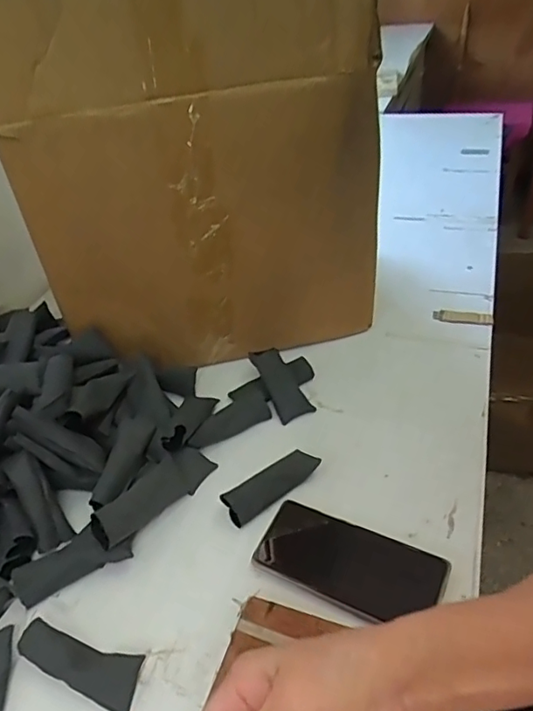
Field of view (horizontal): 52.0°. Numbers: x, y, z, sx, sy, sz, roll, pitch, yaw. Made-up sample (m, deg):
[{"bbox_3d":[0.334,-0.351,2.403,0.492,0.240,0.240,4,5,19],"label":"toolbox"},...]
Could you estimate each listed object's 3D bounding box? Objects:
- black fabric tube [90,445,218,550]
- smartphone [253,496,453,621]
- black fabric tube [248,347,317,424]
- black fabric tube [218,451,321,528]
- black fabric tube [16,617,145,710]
[{"bbox_3d":[-0.109,0.134,0.540,0.012,0.041,0.141,-28,1,43],"label":"black fabric tube"},{"bbox_3d":[0.071,0.183,0.481,0.158,0.008,0.073,15,45,24],"label":"smartphone"},{"bbox_3d":[0.016,0.032,0.651,0.040,0.012,0.099,-22,64,-17],"label":"black fabric tube"},{"bbox_3d":[0.005,0.128,0.550,0.104,0.024,0.035,-33,46,-27],"label":"black fabric tube"},{"bbox_3d":[-0.149,0.244,0.438,0.102,0.027,0.036,12,44,22],"label":"black fabric tube"}]

